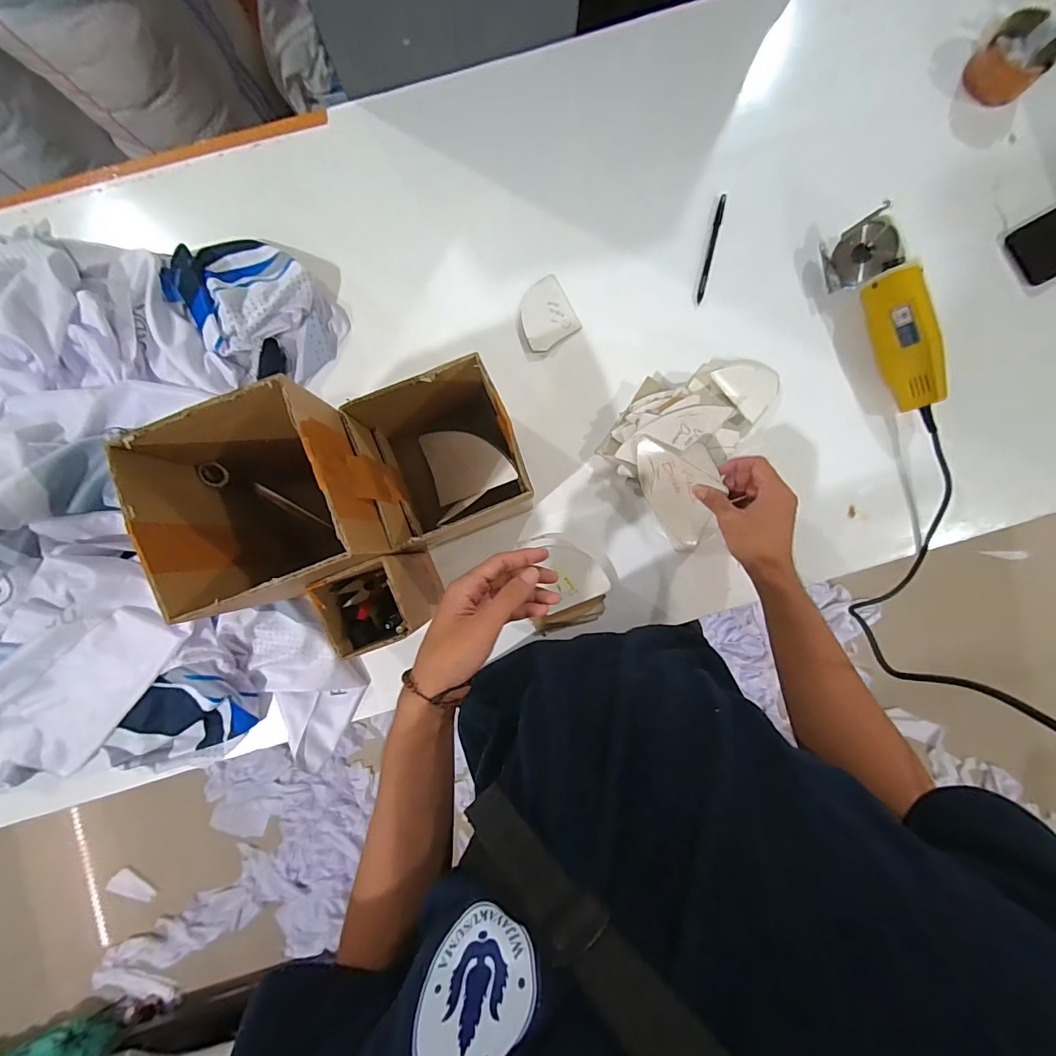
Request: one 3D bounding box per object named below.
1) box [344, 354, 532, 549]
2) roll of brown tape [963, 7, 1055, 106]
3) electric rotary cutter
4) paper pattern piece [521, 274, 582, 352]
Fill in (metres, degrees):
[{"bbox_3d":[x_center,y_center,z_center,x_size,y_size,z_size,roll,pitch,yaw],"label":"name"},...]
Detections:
[{"bbox_3d":[-0.092,-0.079,0.505,0.150,0.154,0.151,-19,88,-1],"label":"box"},{"bbox_3d":[0.623,-0.603,0.569,0.083,0.050,0.090,41,88,2],"label":"roll of brown tape"},{"bbox_3d":[0.451,-0.266,0.556,0.068,0.059,0.240,-23,88,-1],"label":"electric rotary cutter"},{"bbox_3d":[0.022,-0.285,0.591,0.073,0.007,0.082,-29,91,-4],"label":"paper pattern piece"}]

